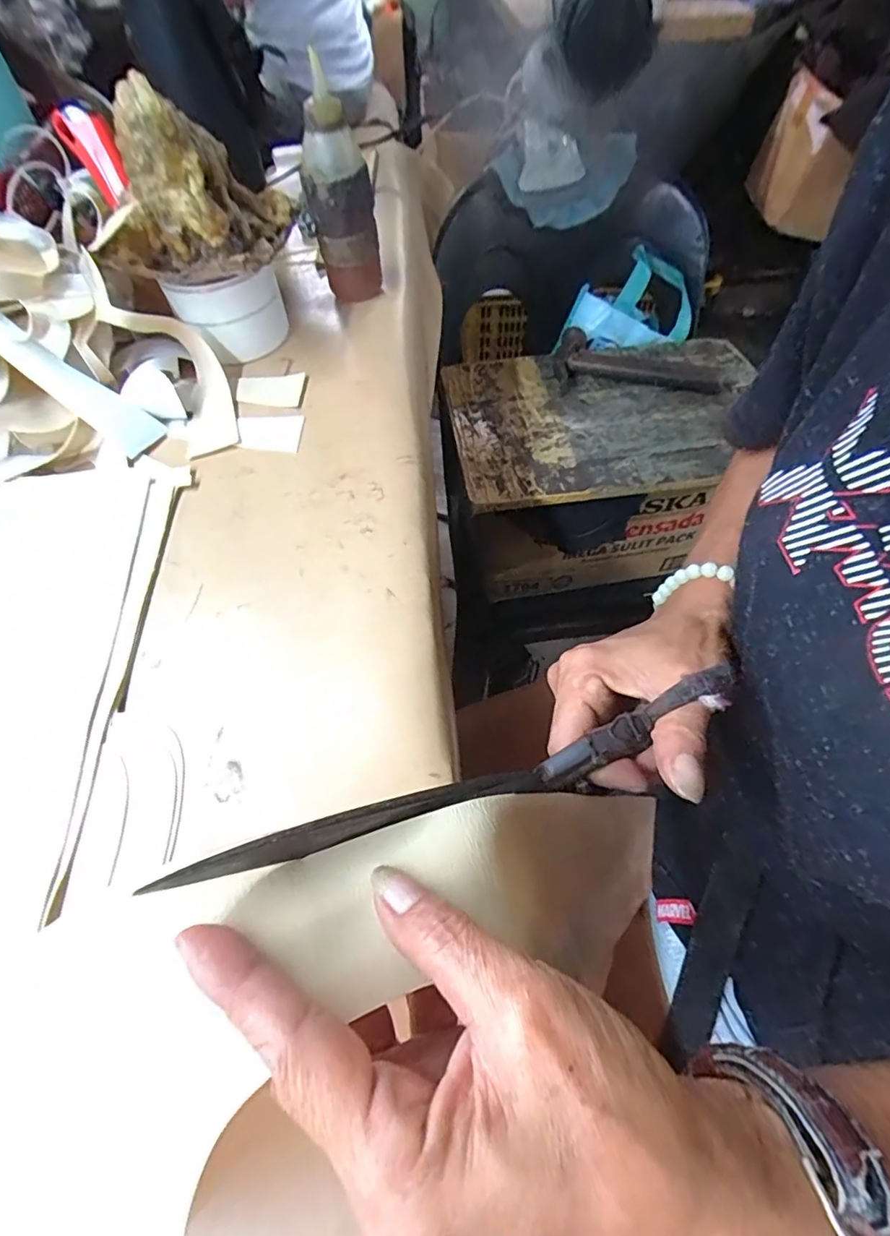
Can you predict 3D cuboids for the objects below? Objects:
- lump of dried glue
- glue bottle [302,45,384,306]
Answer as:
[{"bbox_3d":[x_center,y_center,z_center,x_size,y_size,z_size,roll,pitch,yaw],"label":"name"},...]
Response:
[{"bbox_3d":[-0.175,-0.296,0.362,0.102,0.085,0.112,8,58,9],"label":"lump of dried glue"},{"bbox_3d":[-0.081,-0.323,0.425,0.050,0.137,0.044,-7,58,-2],"label":"glue bottle"}]

